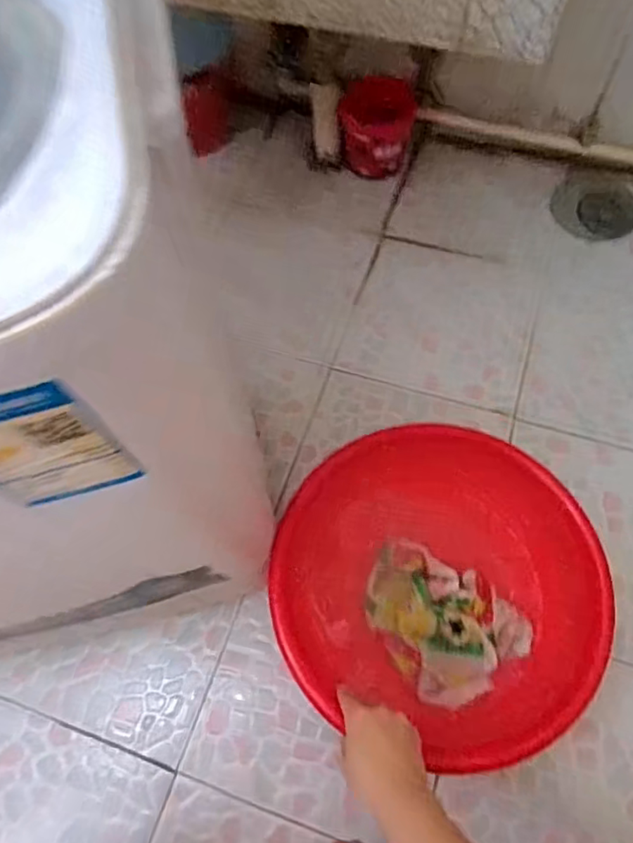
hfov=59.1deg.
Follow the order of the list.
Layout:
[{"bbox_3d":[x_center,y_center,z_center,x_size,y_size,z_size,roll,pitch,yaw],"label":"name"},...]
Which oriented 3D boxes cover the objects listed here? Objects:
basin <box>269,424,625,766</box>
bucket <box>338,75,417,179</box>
[{"bbox_3d":[0.145,0.184,0.680,0.354,0.111,0.349,-1,65,2],"label":"basin"},{"bbox_3d":[0.109,-0.534,1.025,0.132,0.135,0.112,7,66,5],"label":"bucket"}]

